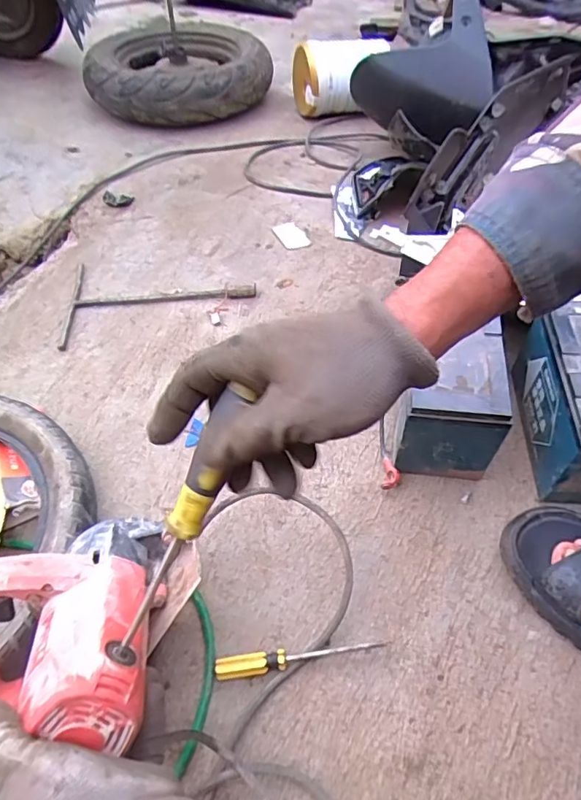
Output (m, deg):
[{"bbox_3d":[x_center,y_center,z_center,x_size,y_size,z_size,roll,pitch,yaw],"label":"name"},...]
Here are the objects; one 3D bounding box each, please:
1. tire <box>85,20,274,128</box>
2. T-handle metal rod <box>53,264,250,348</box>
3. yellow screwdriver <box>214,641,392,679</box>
[{"bbox_3d":[-0.233,-0.716,1.147,0.367,0.136,0.417,5,45,0],"label":"tire"},{"bbox_3d":[-0.196,-0.153,0.789,0.284,0.012,0.162,-4,55,2],"label":"T-handle metal rod"},{"bbox_3d":[0.010,0.242,0.492,0.161,0.019,0.020,-3,48,-7],"label":"yellow screwdriver"}]

